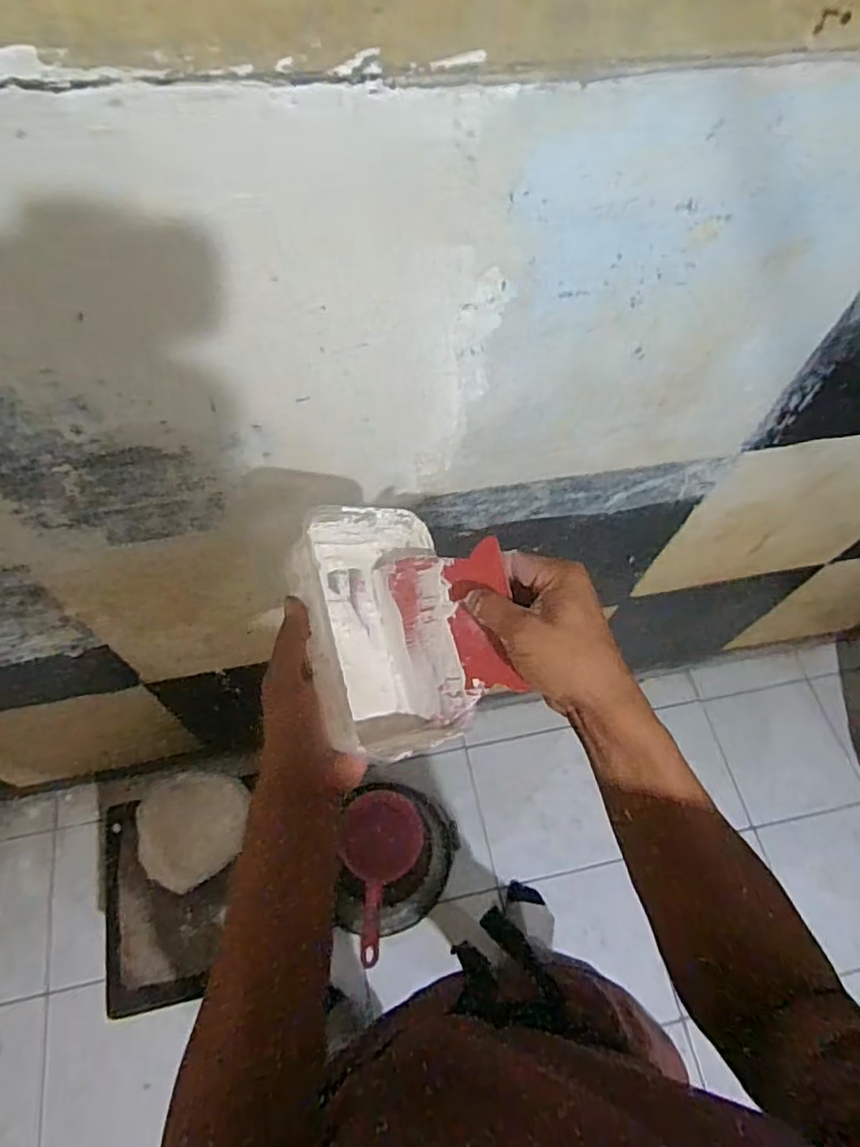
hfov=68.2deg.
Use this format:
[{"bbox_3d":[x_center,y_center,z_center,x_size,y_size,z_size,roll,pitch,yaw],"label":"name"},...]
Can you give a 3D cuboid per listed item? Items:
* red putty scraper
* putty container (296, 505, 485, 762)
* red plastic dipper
[{"bbox_3d":[0.017,0.038,0.452,0.089,0.005,0.111,-15,78,27],"label":"red putty scraper"},{"bbox_3d":[-0.030,0.038,0.448,0.122,0.073,0.173,1,70,-46],"label":"putty container"},{"bbox_3d":[-0.077,0.490,1.026,0.124,0.084,0.254,5,62,-1],"label":"red plastic dipper"}]

